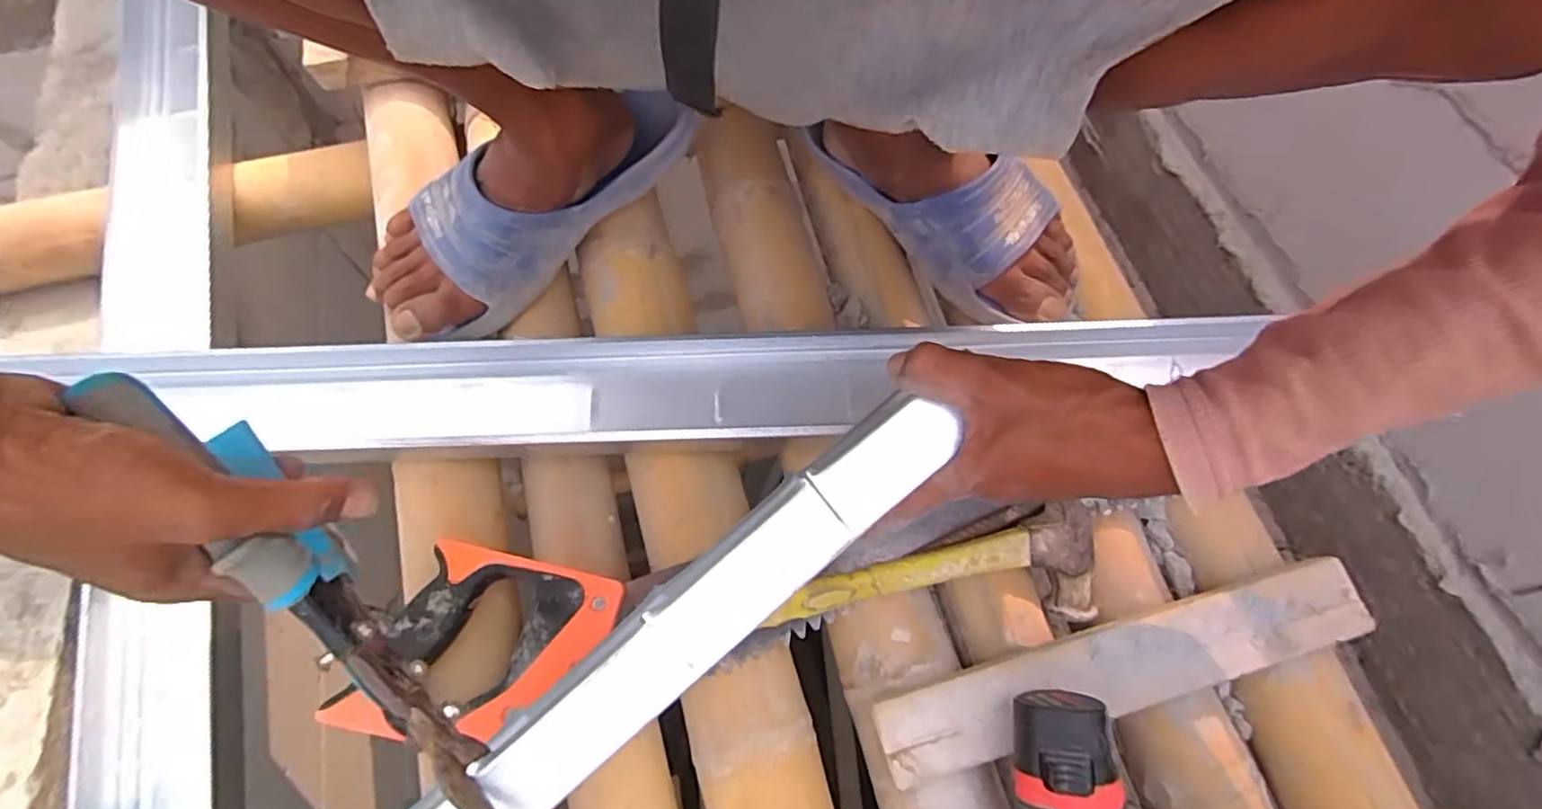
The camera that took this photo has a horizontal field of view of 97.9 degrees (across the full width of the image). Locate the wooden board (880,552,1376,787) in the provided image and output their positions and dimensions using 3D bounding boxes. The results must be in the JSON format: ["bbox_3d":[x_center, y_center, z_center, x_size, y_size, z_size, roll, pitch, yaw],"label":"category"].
[{"bbox_3d":[0.208,0.152,0.395,0.299,0.018,0.047,-15,67,-7],"label":"wooden board"}]

